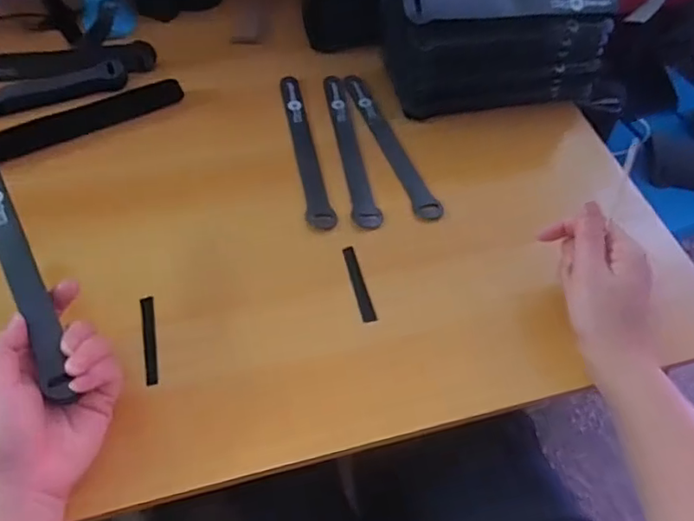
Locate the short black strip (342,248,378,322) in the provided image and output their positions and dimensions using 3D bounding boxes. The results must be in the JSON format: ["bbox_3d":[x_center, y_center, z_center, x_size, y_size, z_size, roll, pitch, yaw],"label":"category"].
[{"bbox_3d":[0.009,0.018,0.443,0.011,0.004,0.071,-12,54,-6],"label":"short black strip"}]

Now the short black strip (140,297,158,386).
[{"bbox_3d":[-0.143,0.056,0.408,0.009,0.004,0.071,-12,57,-10],"label":"short black strip"}]

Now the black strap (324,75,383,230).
[{"bbox_3d":[0.002,-0.114,0.536,0.023,0.009,0.211,-6,57,-6],"label":"black strap"}]

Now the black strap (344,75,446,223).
[{"bbox_3d":[0.040,-0.116,0.545,0.023,0.008,0.205,-17,54,-8],"label":"black strap"}]

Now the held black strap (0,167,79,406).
[{"bbox_3d":[-0.228,0.000,0.389,0.019,0.011,0.215,-25,67,-18],"label":"held black strap"}]

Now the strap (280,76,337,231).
[{"bbox_3d":[-0.040,-0.110,0.538,0.024,0.005,0.208,-7,52,-9],"label":"strap"}]

